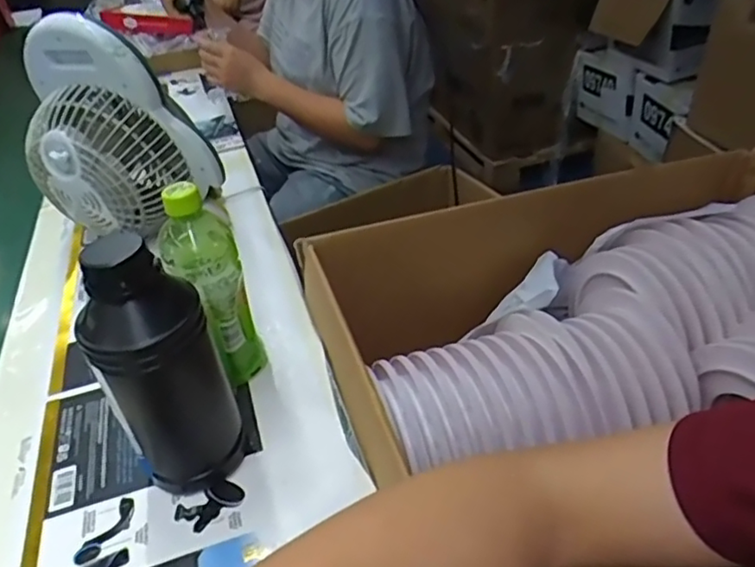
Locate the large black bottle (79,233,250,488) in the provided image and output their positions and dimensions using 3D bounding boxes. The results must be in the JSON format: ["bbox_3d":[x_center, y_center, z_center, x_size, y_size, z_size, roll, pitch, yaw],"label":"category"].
[{"bbox_3d":[-0.167,0.063,0.470,0.083,0.222,0.091,-17,38,-14],"label":"large black bottle"}]

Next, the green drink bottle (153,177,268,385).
[{"bbox_3d":[-0.158,0.005,0.560,0.063,0.205,0.069,-24,40,-23],"label":"green drink bottle"}]

